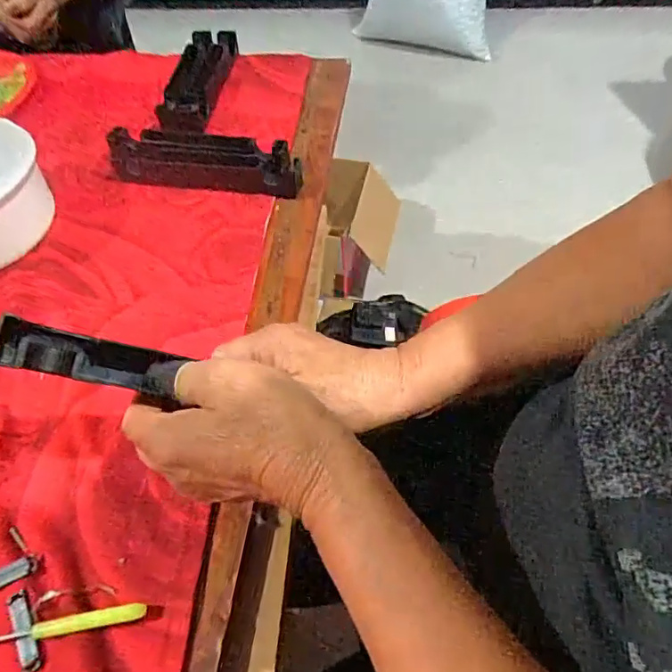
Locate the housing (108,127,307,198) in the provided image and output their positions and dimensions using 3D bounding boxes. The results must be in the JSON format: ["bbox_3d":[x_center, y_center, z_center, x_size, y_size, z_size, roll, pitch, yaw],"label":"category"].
[{"bbox_3d":[-0.136,-0.179,0.544,0.205,0.031,0.056,6,54,10],"label":"housing"}]

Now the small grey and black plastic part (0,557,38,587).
[{"bbox_3d":[-0.205,0.147,0.323,0.041,0.004,0.011,-22,55,-11],"label":"small grey and black plastic part"}]

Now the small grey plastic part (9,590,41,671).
[{"bbox_3d":[-0.178,0.168,0.304,0.010,0.004,0.046,-27,56,-15],"label":"small grey plastic part"}]

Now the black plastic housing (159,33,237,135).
[{"bbox_3d":[-0.164,-0.315,0.647,0.063,0.031,0.193,0,53,5],"label":"black plastic housing"}]

